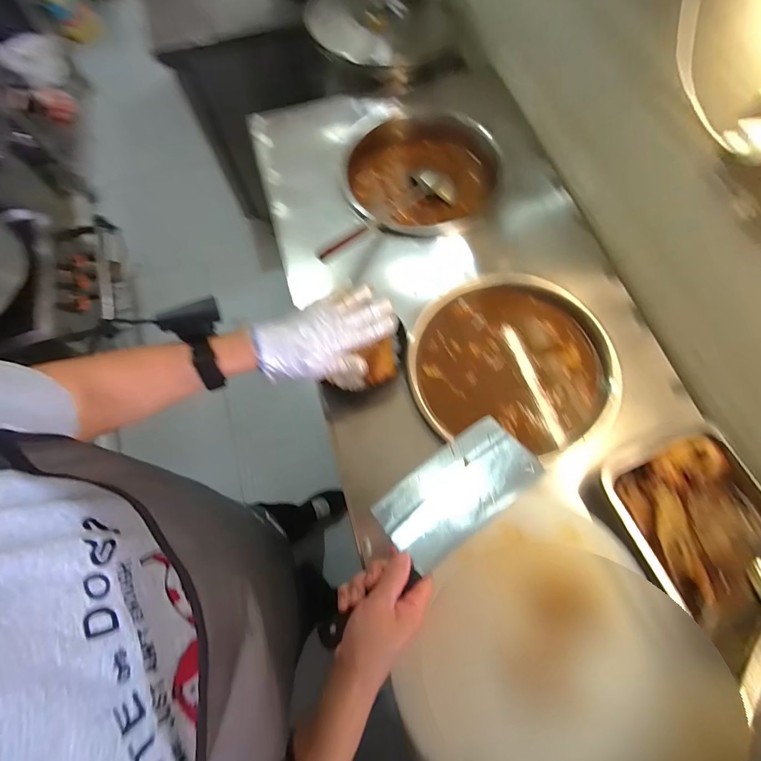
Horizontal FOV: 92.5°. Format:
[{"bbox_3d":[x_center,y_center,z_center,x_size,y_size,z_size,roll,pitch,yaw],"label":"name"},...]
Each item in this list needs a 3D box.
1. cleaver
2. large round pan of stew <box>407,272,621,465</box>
[{"bbox_3d":[0.049,0.168,0.428,0.298,0.027,0.098,-39,59,-11],"label":"cleaver"},{"bbox_3d":[0.228,-0.038,0.652,0.337,0.058,0.317,0,71,1],"label":"large round pan of stew"}]

